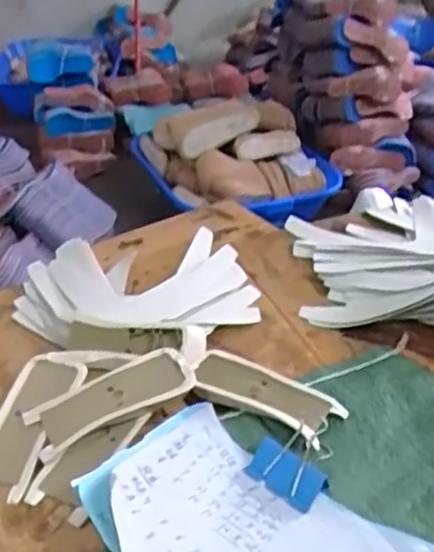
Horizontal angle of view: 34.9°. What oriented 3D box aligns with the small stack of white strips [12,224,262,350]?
[{"bbox_3d":[-0.073,0.010,0.625,0.208,0.027,0.144,-5,33,-9],"label":"small stack of white strips"}]

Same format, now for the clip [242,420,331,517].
[{"bbox_3d":[0.057,0.122,0.464,0.049,0.019,0.056,28,42,36],"label":"clip"}]

